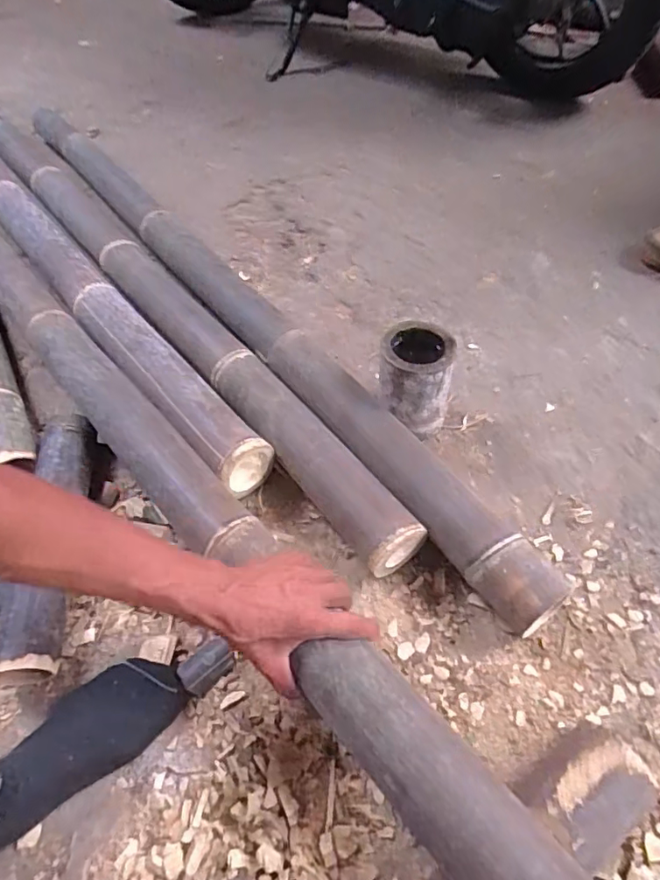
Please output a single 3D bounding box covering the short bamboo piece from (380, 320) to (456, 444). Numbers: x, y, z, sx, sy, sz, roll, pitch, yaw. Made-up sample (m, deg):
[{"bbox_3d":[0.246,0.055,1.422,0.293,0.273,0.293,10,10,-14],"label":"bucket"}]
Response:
[{"bbox_3d":[0.118,-0.077,0.737,0.090,0.138,0.098,6,54,10],"label":"short bamboo piece"}]

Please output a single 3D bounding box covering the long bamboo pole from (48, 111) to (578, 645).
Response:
[{"bbox_3d":[-0.210,-0.298,0.939,0.098,0.068,1.480,-32,56,-18],"label":"long bamboo pole"}]

